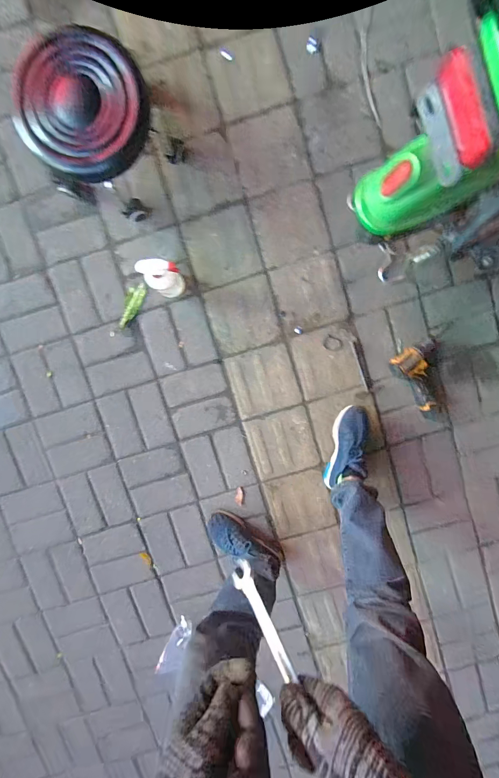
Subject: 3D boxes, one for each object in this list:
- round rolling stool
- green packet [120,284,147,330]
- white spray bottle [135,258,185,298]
[{"bbox_3d":[-0.354,-0.620,0.776,0.281,0.205,0.285,0,96,1],"label":"round rolling stool"},{"bbox_3d":[-0.342,-0.239,0.909,0.047,0.012,0.134,30,95,-3],"label":"green packet"},{"bbox_3d":[-0.221,-0.281,0.808,0.092,0.193,0.075,24,96,-2],"label":"white spray bottle"}]

